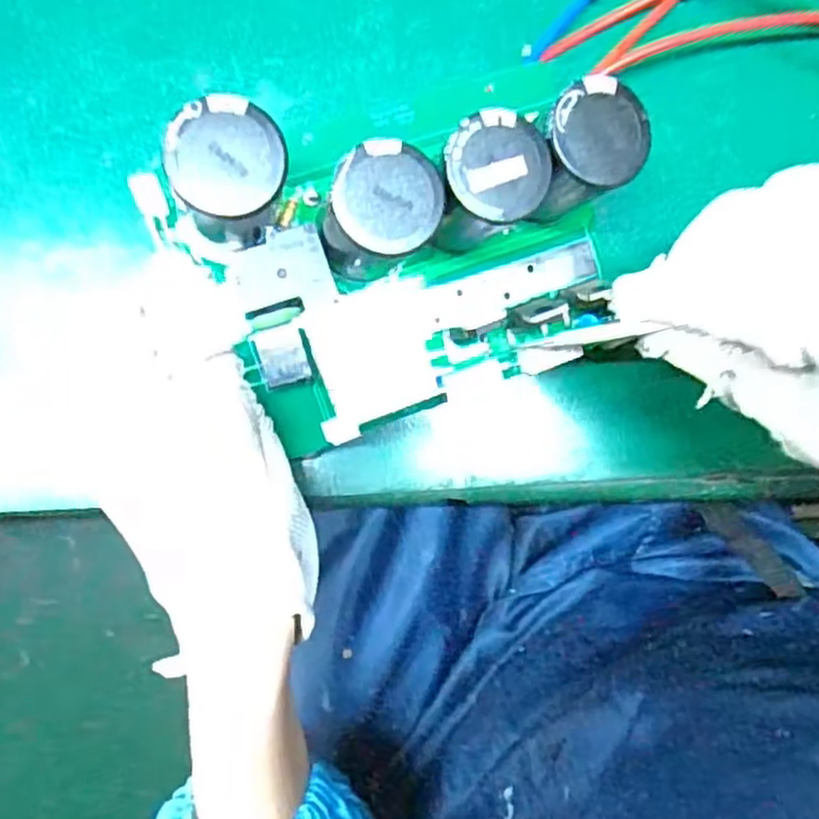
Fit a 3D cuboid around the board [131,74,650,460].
[{"bbox_3d":[0.005,-0.052,0.249,0.147,0.075,0.101,-20,93,-5],"label":"board"}]

